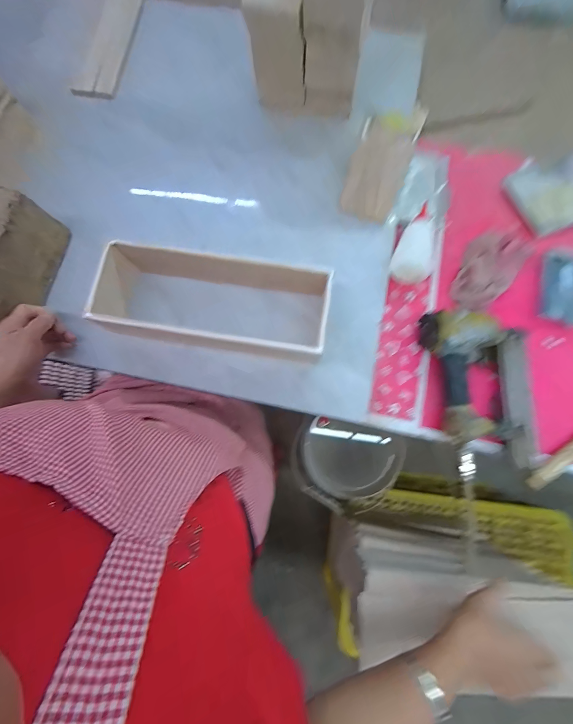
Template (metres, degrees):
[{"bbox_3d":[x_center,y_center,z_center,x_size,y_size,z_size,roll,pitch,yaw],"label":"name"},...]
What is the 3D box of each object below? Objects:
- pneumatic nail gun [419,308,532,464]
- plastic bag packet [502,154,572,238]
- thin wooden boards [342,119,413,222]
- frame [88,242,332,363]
[{"bbox_3d":[0.286,0.032,0.430,0.158,0.060,0.205,7,80,2],"label":"pneumatic nail gun"},{"bbox_3d":[0.494,-0.314,0.519,0.149,0.026,0.146,-19,80,-3],"label":"plastic bag packet"},{"bbox_3d":[0.151,-0.307,0.473,0.092,0.125,0.010,12,48,-9],"label":"thin wooden boards"},{"bbox_3d":[-0.126,-0.088,0.440,0.360,0.094,0.120,9,80,2],"label":"frame"}]

